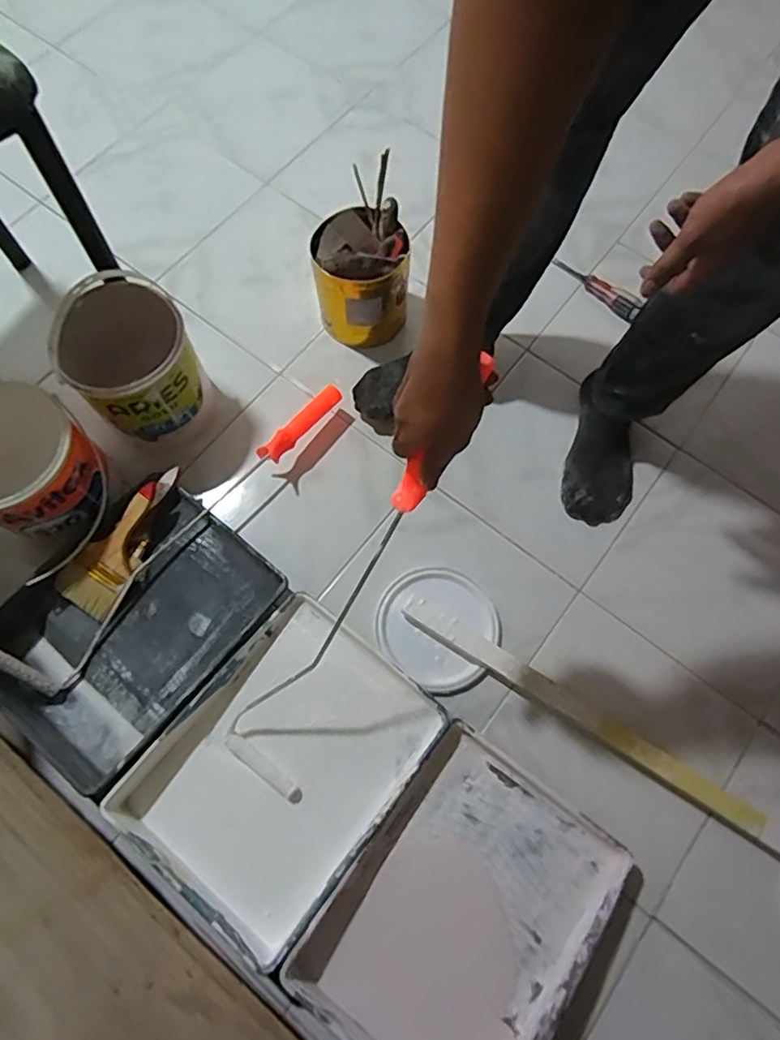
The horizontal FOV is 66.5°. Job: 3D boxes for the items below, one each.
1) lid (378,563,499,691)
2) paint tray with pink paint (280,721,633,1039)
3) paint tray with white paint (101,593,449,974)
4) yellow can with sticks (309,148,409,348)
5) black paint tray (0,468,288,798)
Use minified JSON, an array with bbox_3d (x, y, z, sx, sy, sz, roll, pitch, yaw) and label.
[{"bbox_3d":[0.069,0.150,0.859,0.169,0.029,0.163,1,71,-2],"label":"lid"},{"bbox_3d":[0.088,0.474,0.721,0.276,0.066,0.351,36,74,10],"label":"paint tray with pink paint"},{"bbox_3d":[-0.134,0.310,0.769,0.276,0.060,0.358,38,74,10],"label":"paint tray with white paint"},{"bbox_3d":[-0.049,-0.406,0.953,0.148,0.210,0.162,-8,72,-5],"label":"yellow can with sticks"},{"bbox_3d":[-0.364,0.148,0.838,0.282,0.087,0.383,39,74,11],"label":"black paint tray"}]

